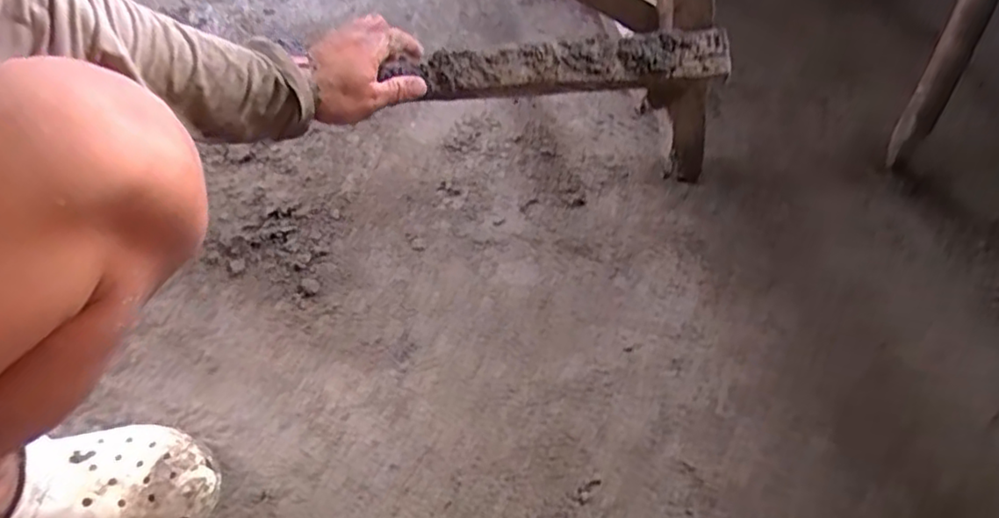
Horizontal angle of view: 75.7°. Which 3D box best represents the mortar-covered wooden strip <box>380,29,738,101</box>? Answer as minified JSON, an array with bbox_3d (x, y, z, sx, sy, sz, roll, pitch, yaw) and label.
[{"bbox_3d":[0.075,-0.208,0.697,0.362,0.056,0.033,-7,51,-9],"label":"mortar-covered wooden strip"}]

